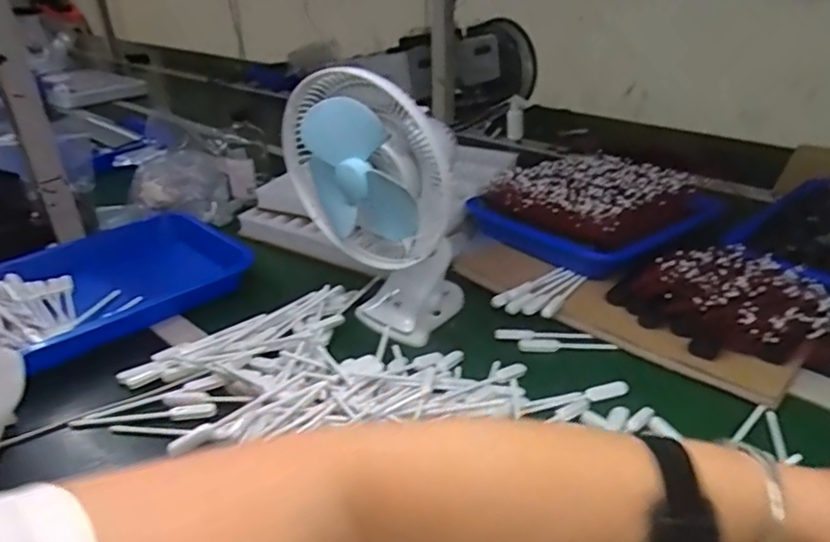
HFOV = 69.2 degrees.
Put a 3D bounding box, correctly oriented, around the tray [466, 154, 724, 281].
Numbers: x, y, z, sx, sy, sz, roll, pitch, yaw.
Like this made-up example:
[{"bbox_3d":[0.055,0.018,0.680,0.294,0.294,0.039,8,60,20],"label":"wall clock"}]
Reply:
[{"bbox_3d":[0.275,-0.106,0.911,0.274,0.068,0.367,24,39,38],"label":"tray"}]

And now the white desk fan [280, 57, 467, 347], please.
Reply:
[{"bbox_3d":[-0.047,-0.074,0.691,0.186,0.291,0.142,4,30,12],"label":"white desk fan"}]

